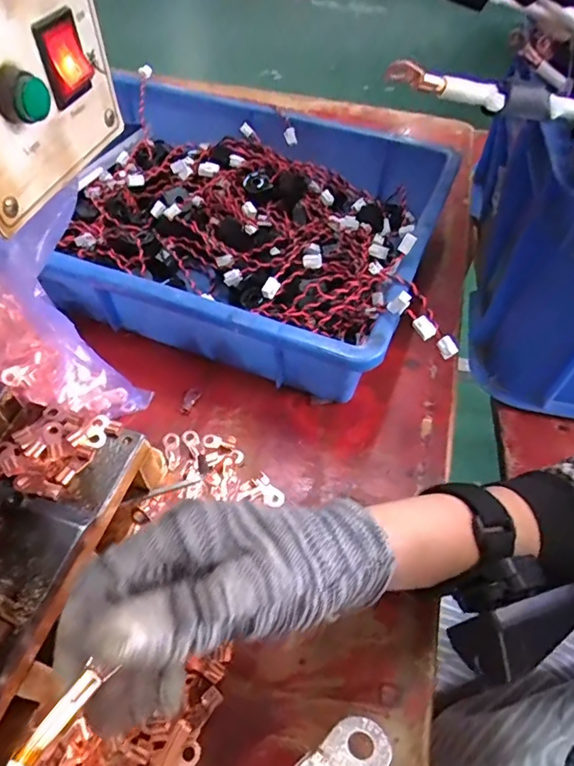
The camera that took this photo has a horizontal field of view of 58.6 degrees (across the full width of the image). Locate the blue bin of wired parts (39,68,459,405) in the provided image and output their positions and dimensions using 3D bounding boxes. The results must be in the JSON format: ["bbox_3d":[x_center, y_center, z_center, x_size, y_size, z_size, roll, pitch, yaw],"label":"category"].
[{"bbox_3d":[-0.044,-0.152,0.467,0.340,0.077,0.305,19,54,12],"label":"blue bin of wired parts"}]

